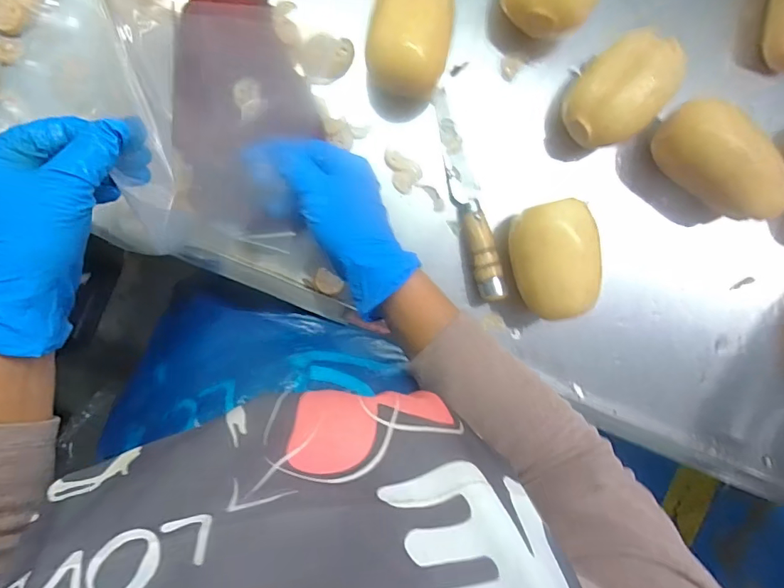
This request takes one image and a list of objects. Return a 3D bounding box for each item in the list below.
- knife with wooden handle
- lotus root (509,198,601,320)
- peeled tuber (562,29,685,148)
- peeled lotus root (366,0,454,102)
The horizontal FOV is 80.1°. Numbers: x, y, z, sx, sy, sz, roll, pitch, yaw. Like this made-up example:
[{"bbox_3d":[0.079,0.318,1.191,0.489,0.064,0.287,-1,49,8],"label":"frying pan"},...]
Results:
[{"bbox_3d":[0.071,-0.094,0.442,0.024,0.030,0.202,-15,94,-2],"label":"knife with wooden handle"},{"bbox_3d":[0.145,-0.030,0.427,0.064,0.071,0.099,-12,94,-2],"label":"lotus root"},{"bbox_3d":[0.201,-0.178,0.421,0.094,0.073,0.073,-43,95,0],"label":"peeled tuber"},{"bbox_3d":[0.016,-0.226,0.409,0.073,0.064,0.101,5,93,-3],"label":"peeled lotus root"}]

